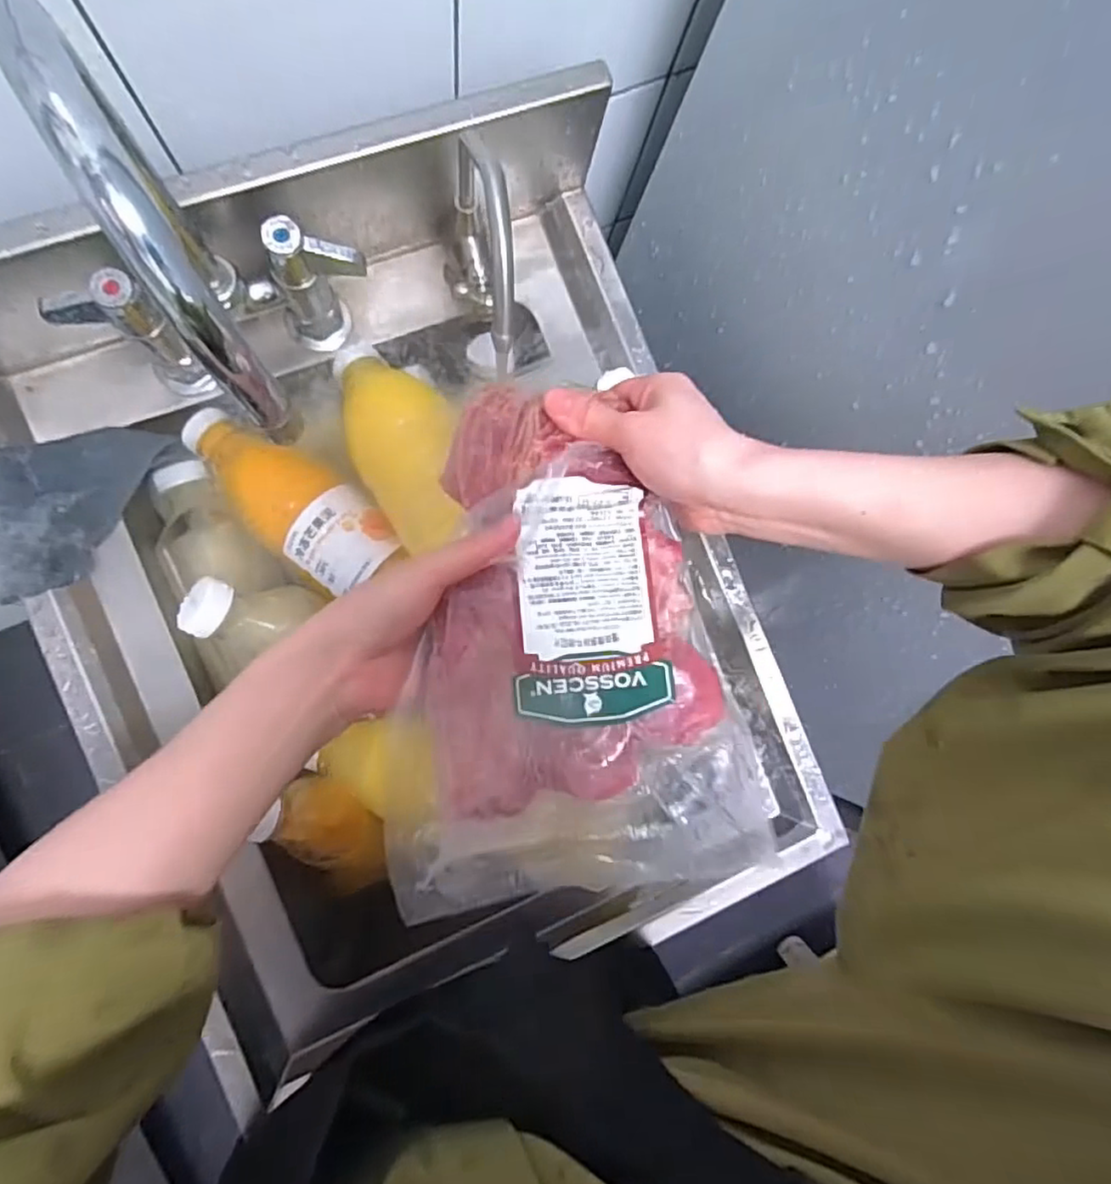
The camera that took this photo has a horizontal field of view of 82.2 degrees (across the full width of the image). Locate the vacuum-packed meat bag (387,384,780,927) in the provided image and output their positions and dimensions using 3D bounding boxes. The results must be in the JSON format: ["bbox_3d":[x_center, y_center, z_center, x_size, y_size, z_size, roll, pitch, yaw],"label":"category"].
[{"bbox_3d":[0.003,0.021,0.318,0.170,0.029,0.243,-5,88,-9],"label":"vacuum-packed meat bag"}]

